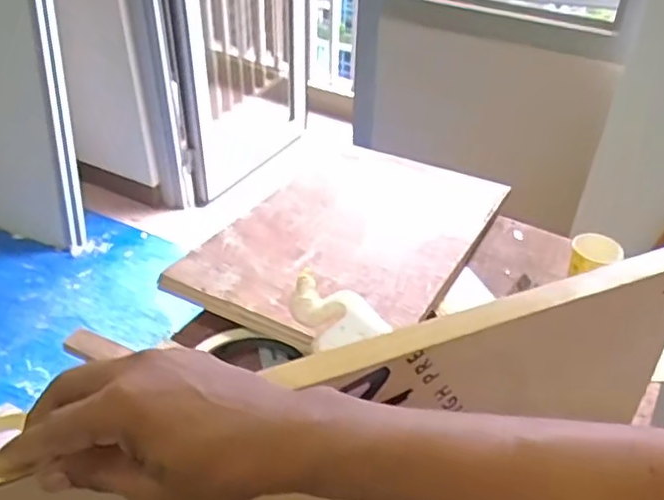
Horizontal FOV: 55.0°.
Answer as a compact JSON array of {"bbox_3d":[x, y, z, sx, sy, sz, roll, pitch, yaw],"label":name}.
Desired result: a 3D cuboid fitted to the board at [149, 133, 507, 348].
[{"bbox_3d":[0.037,-0.039,1.075,0.376,0.022,0.562,18,37,21],"label":"board"}]

